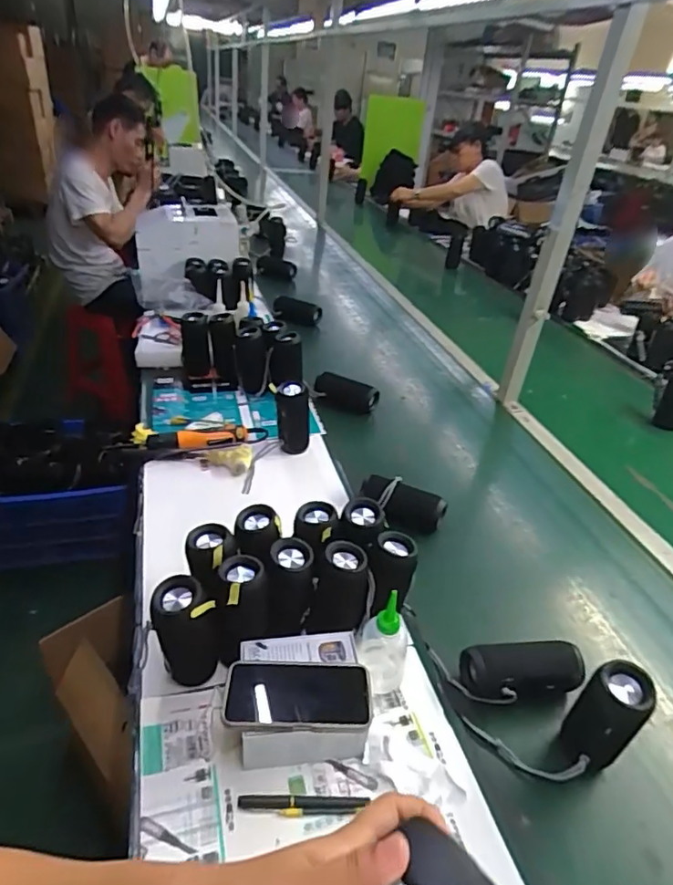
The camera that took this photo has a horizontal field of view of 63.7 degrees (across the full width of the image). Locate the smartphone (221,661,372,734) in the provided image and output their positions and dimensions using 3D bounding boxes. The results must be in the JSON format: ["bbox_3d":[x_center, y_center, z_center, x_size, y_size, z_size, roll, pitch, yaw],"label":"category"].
[{"bbox_3d":[-0.042,0.283,0.607,0.163,0.015,0.080,4,35,-4],"label":"smartphone"}]

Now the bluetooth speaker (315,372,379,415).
[{"bbox_3d":[0.024,-0.122,1.349,0.163,0.065,0.060,17,36,14],"label":"bluetooth speaker"}]

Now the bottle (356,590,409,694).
[{"bbox_3d":[0.064,0.249,0.692,0.068,0.138,0.065,9,35,3],"label":"bottle"}]

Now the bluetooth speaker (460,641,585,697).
[{"bbox_3d":[0.249,0.309,0.731,0.155,0.058,0.062,2,35,-7],"label":"bluetooth speaker"}]

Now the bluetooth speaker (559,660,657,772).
[{"bbox_3d":[0.304,0.326,0.627,0.060,0.158,0.066,-24,45,-36],"label":"bluetooth speaker"}]

